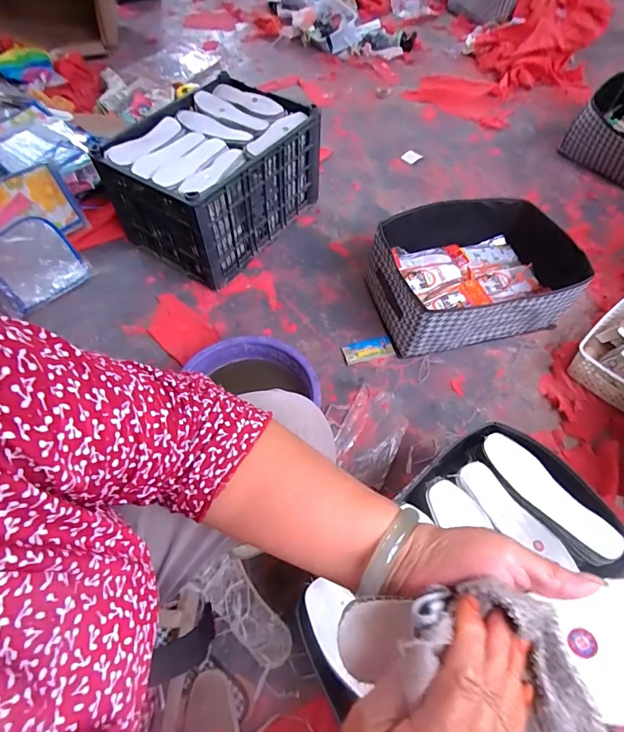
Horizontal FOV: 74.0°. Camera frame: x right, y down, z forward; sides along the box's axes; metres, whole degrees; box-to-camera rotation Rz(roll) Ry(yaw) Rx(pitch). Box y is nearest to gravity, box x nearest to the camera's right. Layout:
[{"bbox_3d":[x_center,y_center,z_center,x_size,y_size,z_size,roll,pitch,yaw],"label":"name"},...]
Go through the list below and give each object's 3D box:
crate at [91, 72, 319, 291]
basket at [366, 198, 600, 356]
[{"bbox_3d":[-0.258,-0.515,1.151,0.372,0.278,0.460,33,63,19],"label":"crate"},{"bbox_3d":[0.390,-0.222,1.016,0.457,0.180,0.328,-15,59,-10],"label":"basket"}]

